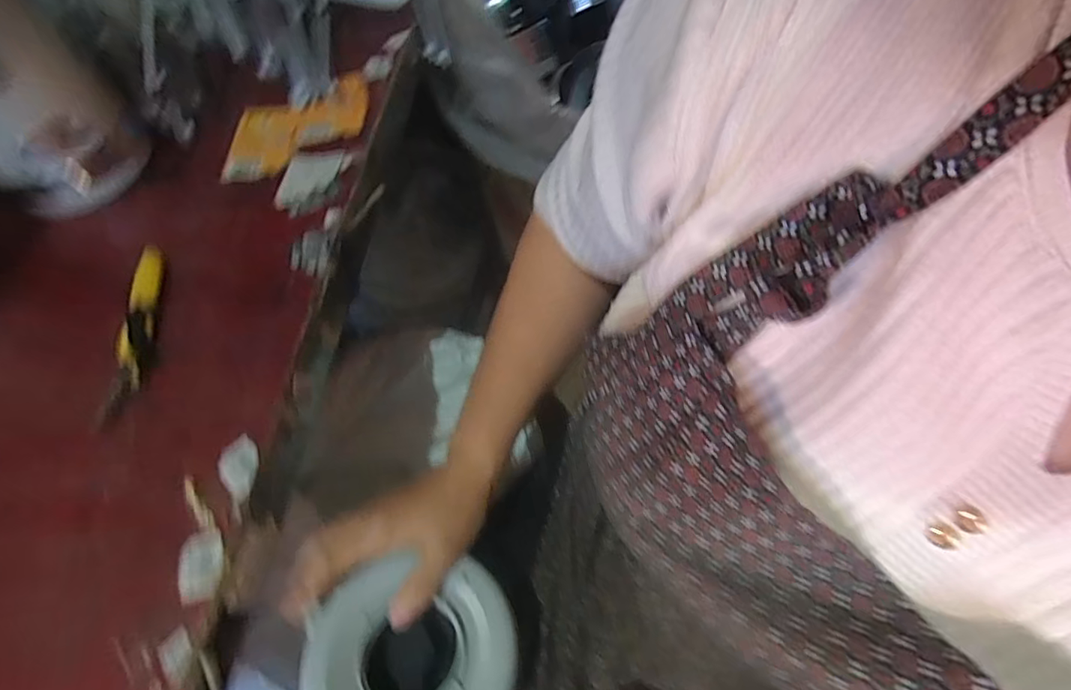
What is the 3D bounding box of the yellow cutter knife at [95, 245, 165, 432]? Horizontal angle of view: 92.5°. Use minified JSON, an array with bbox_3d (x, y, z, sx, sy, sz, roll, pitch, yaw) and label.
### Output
[{"bbox_3d":[-0.334,-0.012,0.426,0.024,0.025,0.153,-4,62,1],"label":"yellow cutter knife"}]

